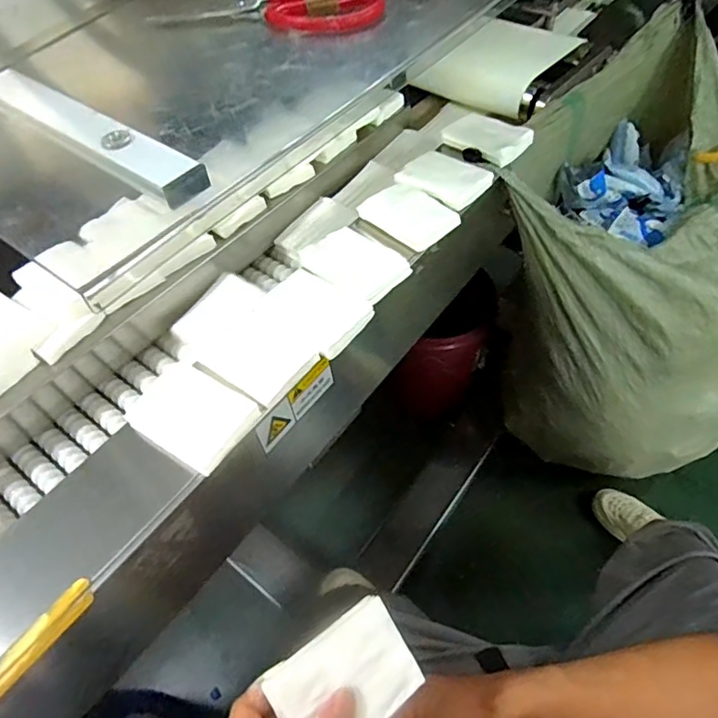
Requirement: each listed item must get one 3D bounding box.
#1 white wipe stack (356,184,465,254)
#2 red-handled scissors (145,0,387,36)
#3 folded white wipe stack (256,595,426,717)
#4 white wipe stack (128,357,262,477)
[{"bbox_3d":[0.059,-0.170,0.620,0.104,0.018,0.070,36,63,26],"label":"white wipe stack"},{"bbox_3d":[-0.071,-0.302,0.443,0.186,0.017,0.095,4,54,6],"label":"red-handled scissors"},{"bbox_3d":[-0.009,0.236,0.389,0.099,0.016,0.072,-28,73,-24],"label":"folded white wipe stack"},{"bbox_3d":[-0.152,0.047,0.476,0.114,0.016,0.077,29,60,22],"label":"white wipe stack"}]

